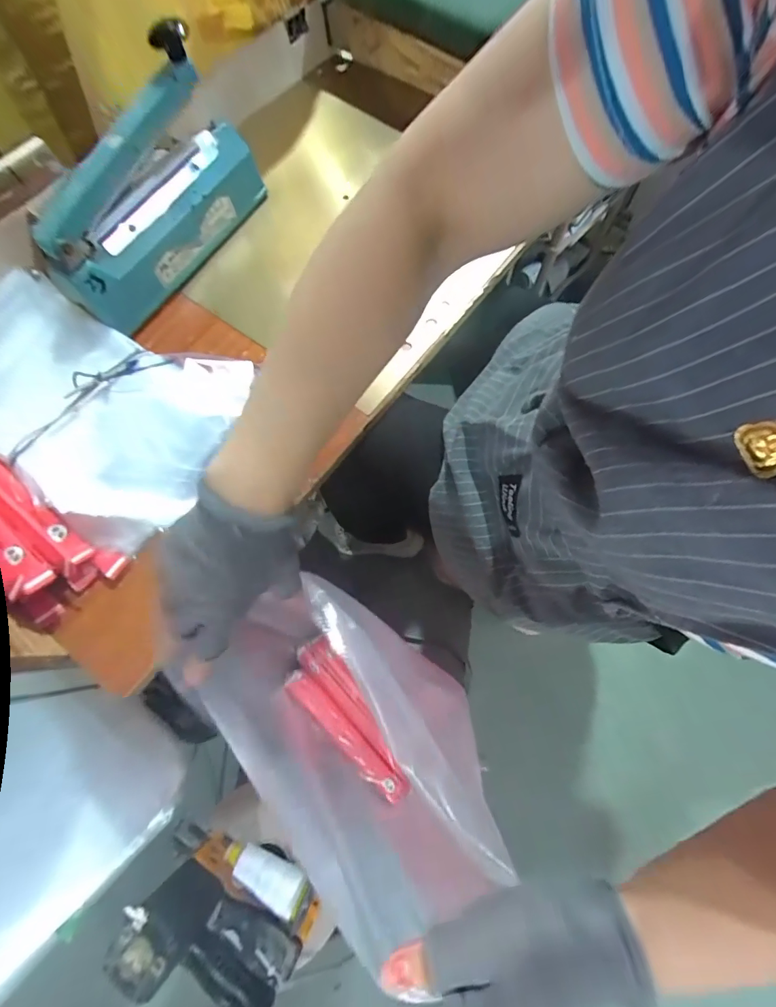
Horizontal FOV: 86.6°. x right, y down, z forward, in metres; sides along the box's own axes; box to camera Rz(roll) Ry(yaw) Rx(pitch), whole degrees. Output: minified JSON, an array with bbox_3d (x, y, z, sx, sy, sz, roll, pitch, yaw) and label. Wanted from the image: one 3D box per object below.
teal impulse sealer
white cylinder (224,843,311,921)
[{"bbox_3d":[-0.292,-0.380,0.499,0.108,0.155,0.300,31,74,12],"label":"teal impulse sealer"},{"bbox_3d":[-0.162,0.479,0.533,0.123,0.029,0.040,13,65,22],"label":"white cylinder"}]

